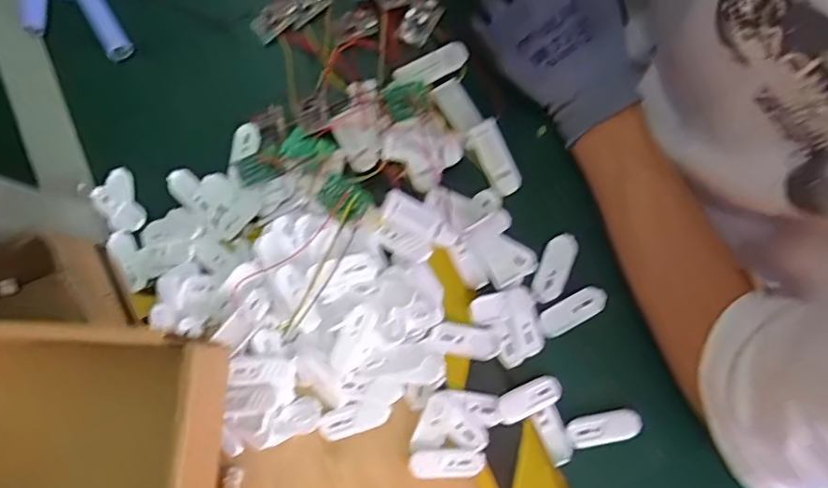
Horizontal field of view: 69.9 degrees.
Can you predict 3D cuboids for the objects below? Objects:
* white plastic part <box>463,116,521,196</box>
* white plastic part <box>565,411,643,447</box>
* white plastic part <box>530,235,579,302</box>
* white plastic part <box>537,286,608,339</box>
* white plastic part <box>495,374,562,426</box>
[{"bbox_3d":[0.061,-0.066,0.450,0.024,0.010,0.057,-24,79,0],"label":"white plastic part"},{"bbox_3d":[0.135,0.131,0.419,0.051,0.005,0.019,-13,80,2],"label":"white plastic part"},{"bbox_3d":[0.104,0.017,0.439,0.023,0.004,0.052,22,83,8],"label":"white plastic part"},{"bbox_3d":[0.117,0.049,0.435,0.053,0.007,0.021,-29,79,-1],"label":"white plastic part"},{"bbox_3d":[0.081,0.110,0.420,0.049,0.007,0.021,-25,79,-6],"label":"white plastic part"}]

